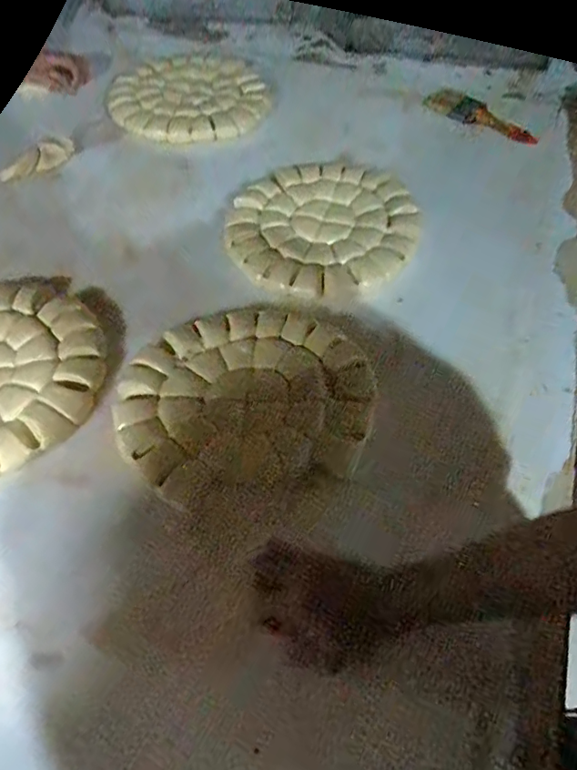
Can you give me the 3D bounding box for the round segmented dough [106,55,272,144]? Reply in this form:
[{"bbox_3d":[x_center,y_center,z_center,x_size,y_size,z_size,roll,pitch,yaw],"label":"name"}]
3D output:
[{"bbox_3d":[-0.180,-0.517,0.947,0.270,0.053,0.270,0,57,-1],"label":"round segmented dough"}]

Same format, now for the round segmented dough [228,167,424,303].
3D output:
[{"bbox_3d":[0.040,-0.238,0.745,0.249,0.037,0.261,0,57,-1],"label":"round segmented dough"}]

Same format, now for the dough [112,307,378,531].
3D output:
[{"bbox_3d":[-0.048,0.013,0.592,0.272,0.015,0.272,0,57,-1],"label":"dough"}]

